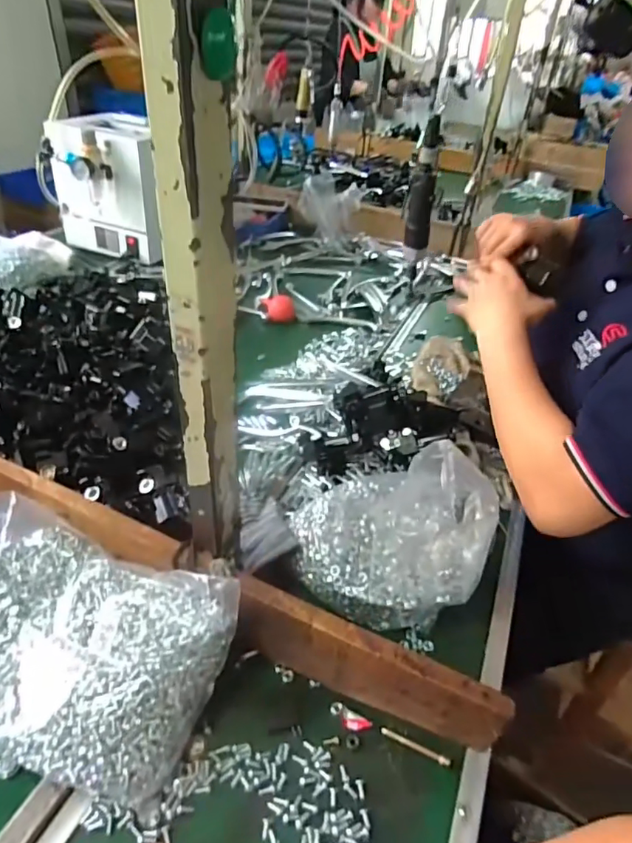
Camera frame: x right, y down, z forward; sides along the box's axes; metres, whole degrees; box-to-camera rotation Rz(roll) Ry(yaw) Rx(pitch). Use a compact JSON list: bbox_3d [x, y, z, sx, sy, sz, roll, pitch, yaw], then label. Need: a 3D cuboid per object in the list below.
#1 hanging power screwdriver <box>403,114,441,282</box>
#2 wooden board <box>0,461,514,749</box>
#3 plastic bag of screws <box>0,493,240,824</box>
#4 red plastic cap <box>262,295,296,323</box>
[{"bbox_3d":[0.168,-0.349,0.827,0.047,0.224,0.038,10,37,6],"label":"hanging power screwdriver"},{"bbox_3d":[-0.368,0.061,0.539,1.079,0.103,0.029,18,40,16],"label":"wooden board"},{"bbox_3d":[-0.198,0.177,0.419,0.235,0.075,0.172,18,52,16],"label":"plastic bag of screws"},{"bbox_3d":[-0.071,-0.223,0.997,0.044,0.042,0.051,-16,41,-25],"label":"red plastic cap"}]

